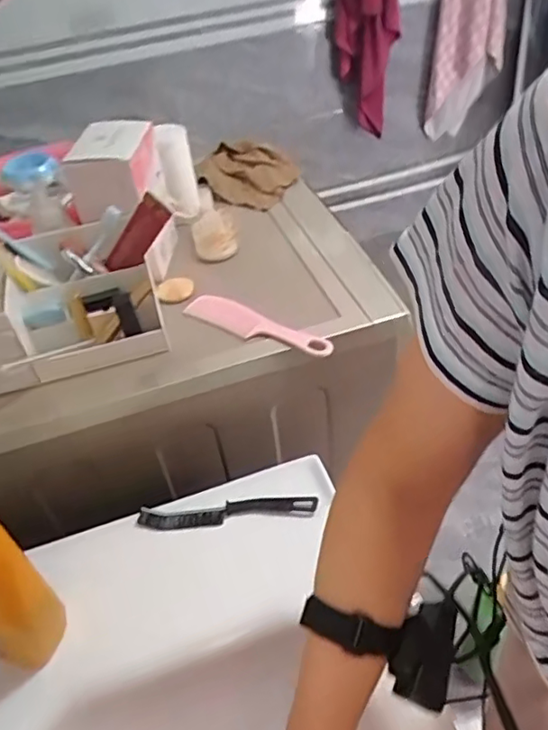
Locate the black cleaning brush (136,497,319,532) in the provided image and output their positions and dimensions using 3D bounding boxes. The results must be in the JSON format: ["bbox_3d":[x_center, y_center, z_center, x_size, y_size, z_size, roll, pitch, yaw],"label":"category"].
[{"bbox_3d":[-0.055,0.176,0.685,0.210,0.016,0.030,-5,43,3],"label":"black cleaning brush"}]

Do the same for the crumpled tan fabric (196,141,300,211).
[{"bbox_3d":[-0.038,-0.327,0.980,0.143,0.033,0.166,29,54,10],"label":"crumpled tan fabric"}]

